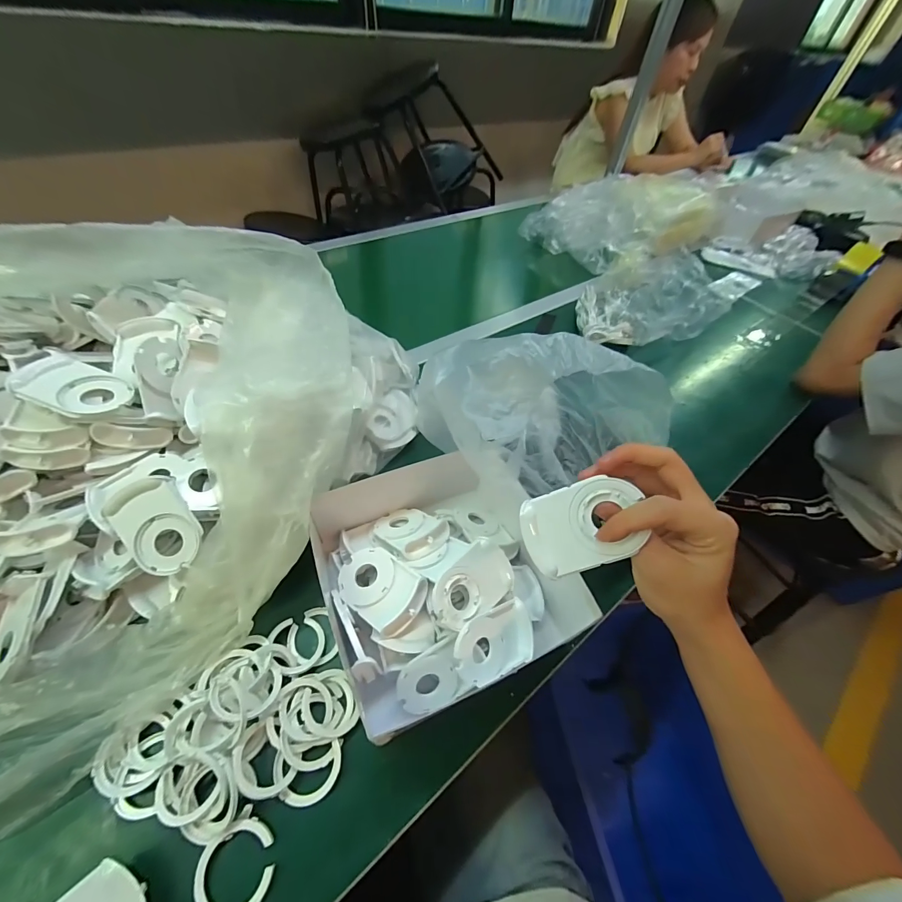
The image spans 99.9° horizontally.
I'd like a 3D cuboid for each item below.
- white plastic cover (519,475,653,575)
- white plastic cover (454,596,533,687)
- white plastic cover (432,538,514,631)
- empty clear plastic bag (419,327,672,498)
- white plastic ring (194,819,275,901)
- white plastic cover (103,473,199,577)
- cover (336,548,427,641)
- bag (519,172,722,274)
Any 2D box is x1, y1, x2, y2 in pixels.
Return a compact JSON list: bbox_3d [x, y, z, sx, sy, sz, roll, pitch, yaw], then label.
[{"bbox_3d":[0.091,0.053,0.264,0.078,0.005,0.057,-21,79,16],"label":"white plastic cover"},{"bbox_3d":[0.039,0.172,0.336,0.078,0.017,0.060,-22,96,-35],"label":"white plastic cover"},{"bbox_3d":[0.017,0.123,0.346,0.087,0.020,0.056,-34,94,-35],"label":"white plastic cover"},{"bbox_3d":[0.098,-0.039,0.401,0.208,0.133,0.132,-16,54,-19],"label":"empty clear plastic bag"},{"bbox_3d":[-0.149,0.288,0.260,0.048,0.009,0.049,3,50,-4],"label":"white plastic ring"},{"bbox_3d":[-0.254,0.066,0.330,0.056,0.009,0.082,-32,94,-10],"label":"white plastic cover"},{"bbox_3d":[-0.065,0.122,0.345,0.082,0.025,0.057,32,54,19],"label":"cover"},{"bbox_3d":[0.475,-0.629,0.998,0.514,0.121,0.302,-32,61,-28],"label":"bag"}]

